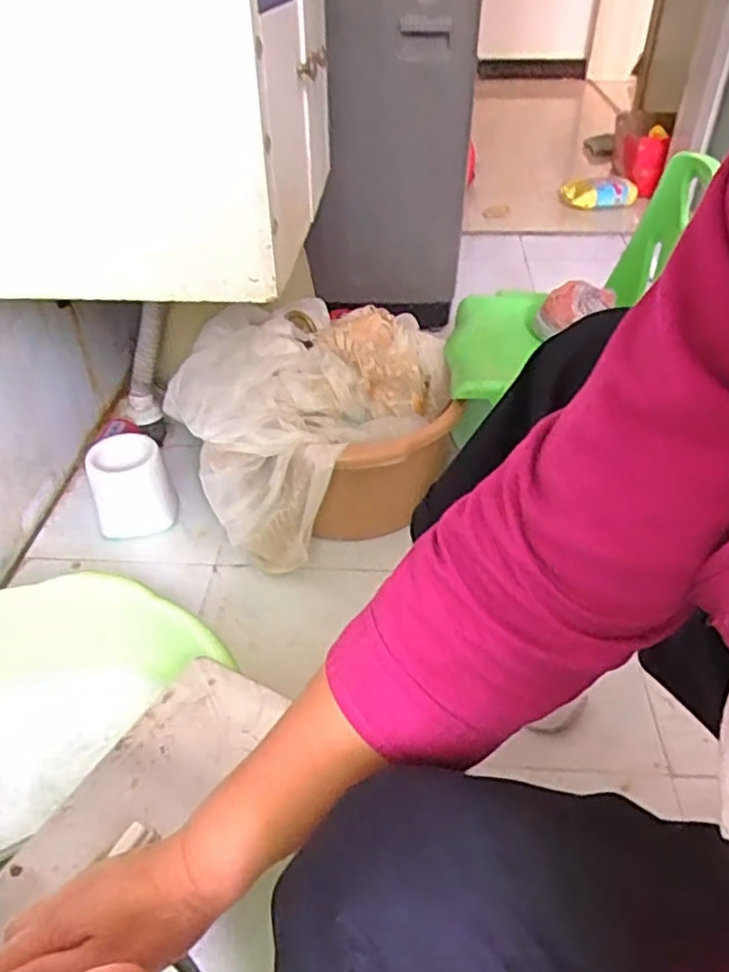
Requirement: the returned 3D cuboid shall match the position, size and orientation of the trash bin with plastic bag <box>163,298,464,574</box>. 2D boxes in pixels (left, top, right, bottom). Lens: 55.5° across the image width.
[{"bbox_3d":[-0.062,-0.084,1.068,0.384,0.289,0.324,-19,43,-22],"label":"trash bin with plastic bag"}]

